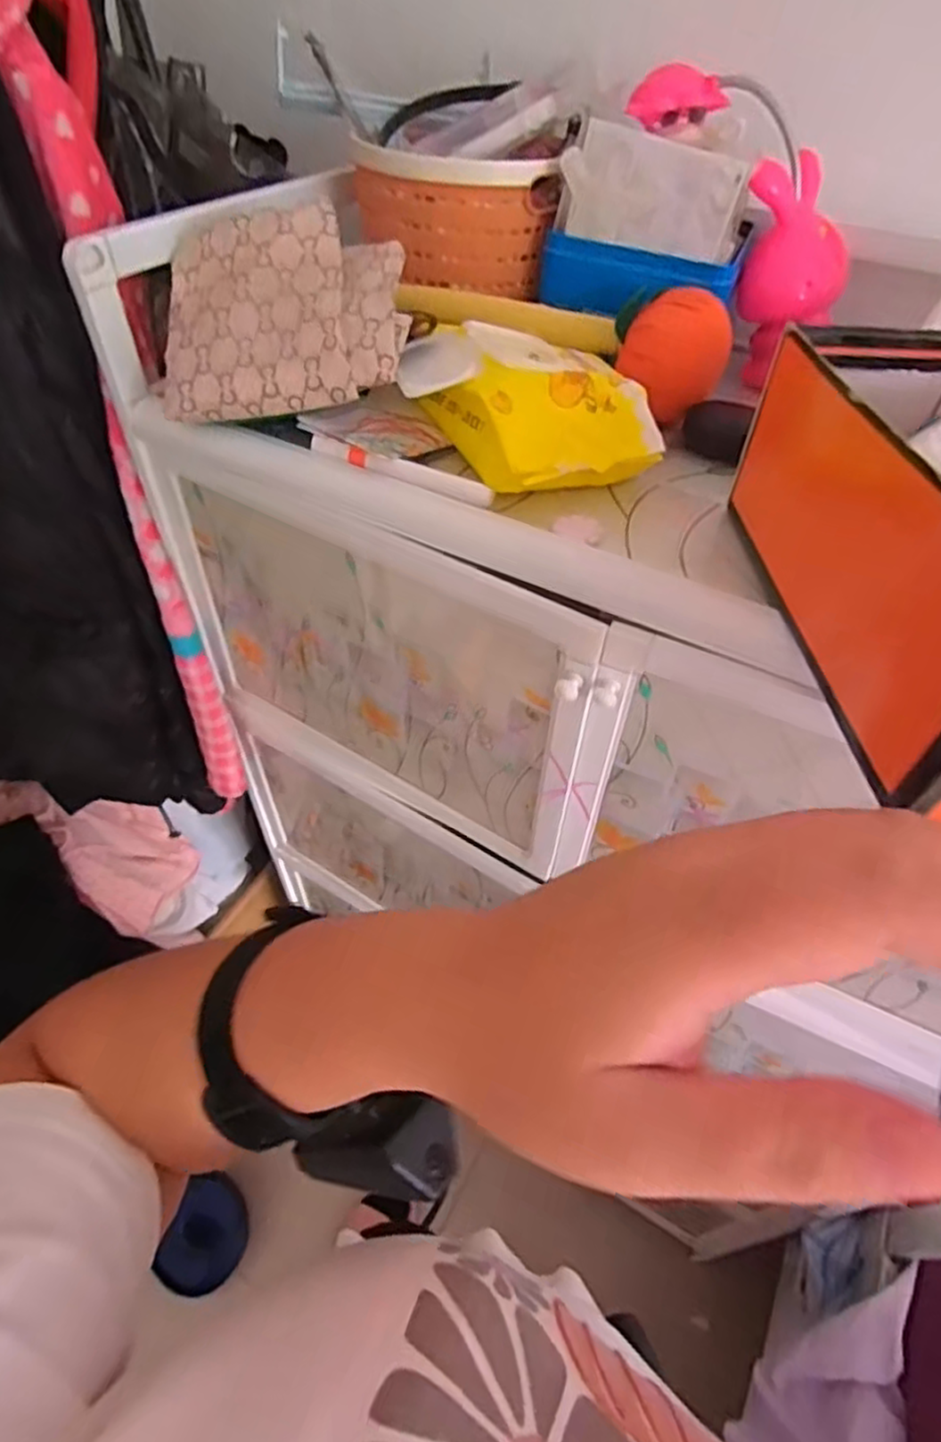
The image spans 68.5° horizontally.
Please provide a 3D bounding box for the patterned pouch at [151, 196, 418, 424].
[{"bbox_3d":[-0.119,-0.255,0.434,0.152,0.026,0.123,-5,88,8],"label":"patterned pouch"}]

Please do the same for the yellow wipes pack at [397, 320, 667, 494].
[{"bbox_3d":[0.043,-0.201,0.437,0.126,0.046,0.151,-18,52,-18],"label":"yellow wipes pack"}]

